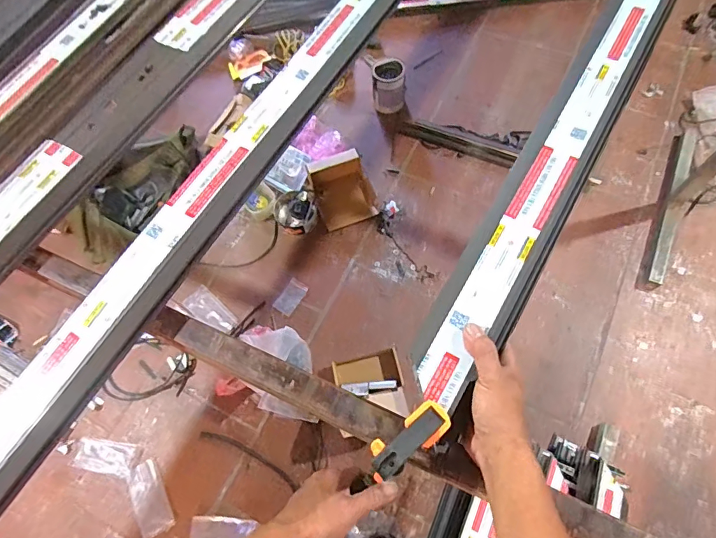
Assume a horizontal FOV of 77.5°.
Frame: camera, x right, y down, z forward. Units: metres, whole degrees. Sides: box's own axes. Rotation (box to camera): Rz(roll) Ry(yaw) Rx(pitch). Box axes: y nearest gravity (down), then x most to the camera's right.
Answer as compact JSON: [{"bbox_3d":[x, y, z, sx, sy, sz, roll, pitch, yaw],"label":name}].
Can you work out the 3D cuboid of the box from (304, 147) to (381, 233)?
[{"bbox_3d":[-0.052,-0.287,1.552,0.205,0.119,0.225,-18,65,-4],"label":"box"}]

